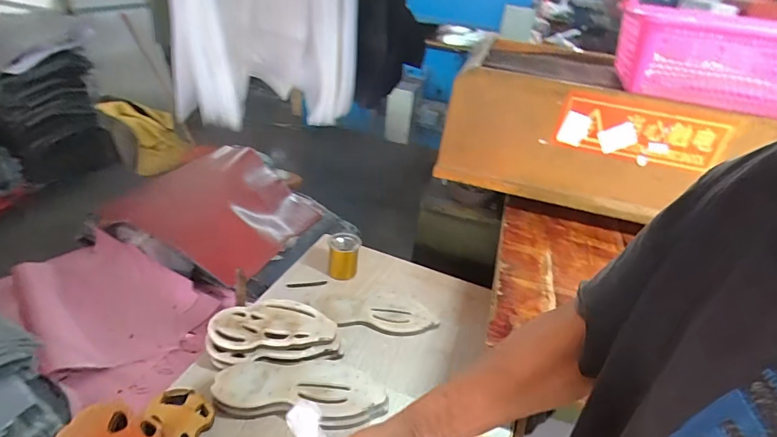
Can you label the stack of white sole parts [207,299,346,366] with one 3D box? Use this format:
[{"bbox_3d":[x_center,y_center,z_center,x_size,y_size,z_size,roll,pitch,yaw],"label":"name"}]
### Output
[{"bbox_3d":[-0.213,0.214,0.810,0.236,0.046,0.119,2,33,-8],"label":"stack of white sole parts"}]

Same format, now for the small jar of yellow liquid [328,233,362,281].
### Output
[{"bbox_3d":[-0.107,0.090,1.033,0.073,0.094,0.067,2,33,-8],"label":"small jar of yellow liquid"}]

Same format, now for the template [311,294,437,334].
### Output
[{"bbox_3d":[-0.026,0.198,0.929,0.247,0.015,0.094,8,40,4],"label":"template"}]

